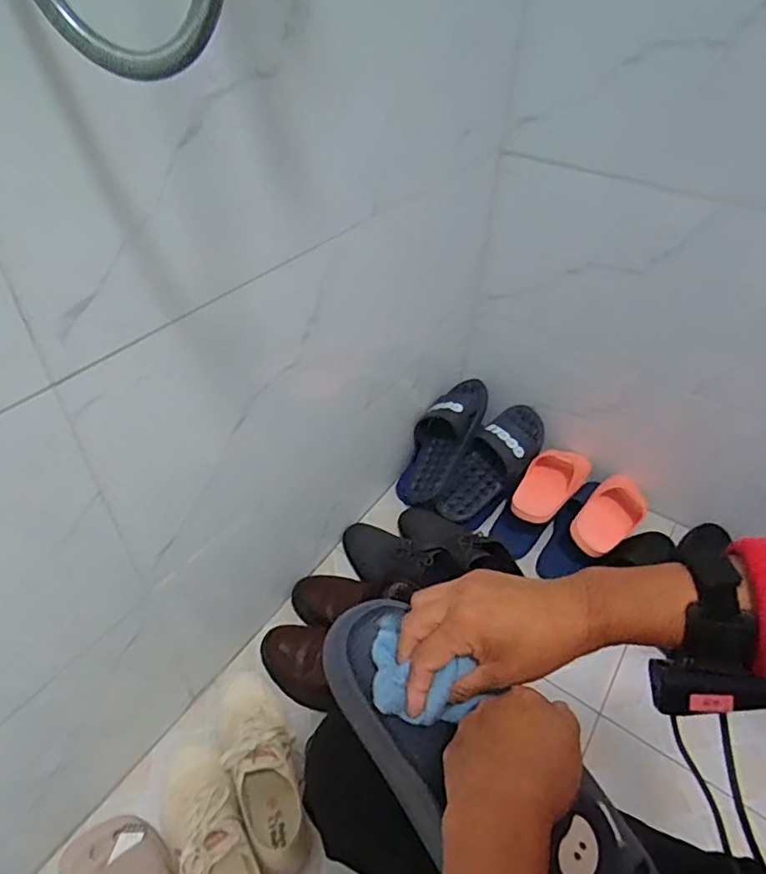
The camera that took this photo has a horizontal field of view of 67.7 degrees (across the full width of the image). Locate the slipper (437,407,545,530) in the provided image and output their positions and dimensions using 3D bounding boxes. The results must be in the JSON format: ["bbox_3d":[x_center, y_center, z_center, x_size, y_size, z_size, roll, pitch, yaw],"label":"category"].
[{"bbox_3d":[0.215,0.050,1.096,0.104,0.075,0.275,34,81,31],"label":"slipper"}]

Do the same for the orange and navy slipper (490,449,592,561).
[{"bbox_3d":[0.305,0.107,1.087,0.095,0.093,0.256,27,49,26],"label":"orange and navy slipper"}]

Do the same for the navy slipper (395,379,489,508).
[{"bbox_3d":[0.117,0.007,1.129,0.108,0.071,0.284,28,89,27],"label":"navy slipper"}]

